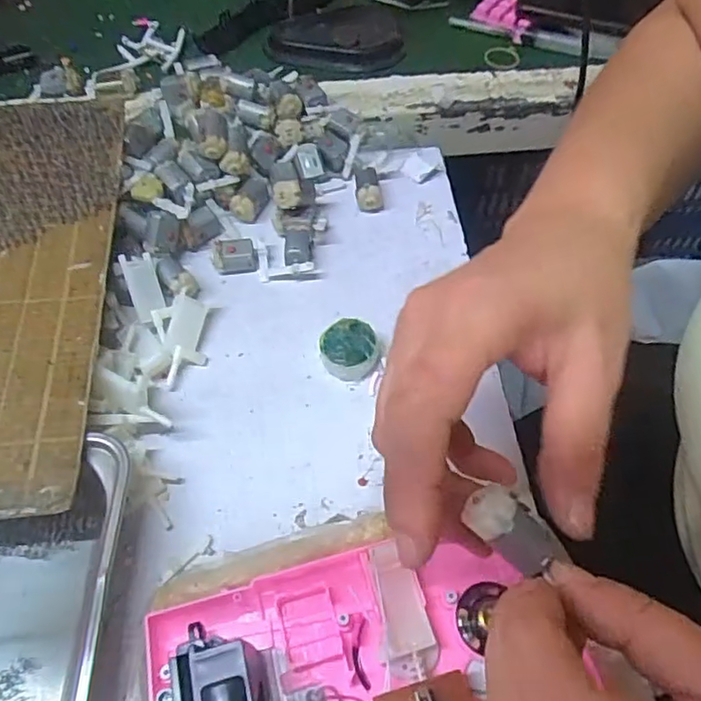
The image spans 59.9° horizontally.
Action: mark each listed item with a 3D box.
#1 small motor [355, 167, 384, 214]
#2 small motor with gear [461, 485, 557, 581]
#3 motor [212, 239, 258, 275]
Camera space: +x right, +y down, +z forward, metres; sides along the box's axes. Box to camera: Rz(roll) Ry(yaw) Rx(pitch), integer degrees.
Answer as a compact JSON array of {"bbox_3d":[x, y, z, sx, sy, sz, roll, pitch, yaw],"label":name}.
[{"bbox_3d":[0.013,-0.111,0.420,0.019,0.019,0.028,-1,58,-1],"label":"small motor"},{"bbox_3d":[0.049,0.055,0.188,0.028,0.015,0.016,43,63,-11],"label":"small motor with gear"},{"bbox_3d":[-0.073,-0.060,0.386,0.027,0.016,0.017,-3,58,-2],"label":"motor"}]

